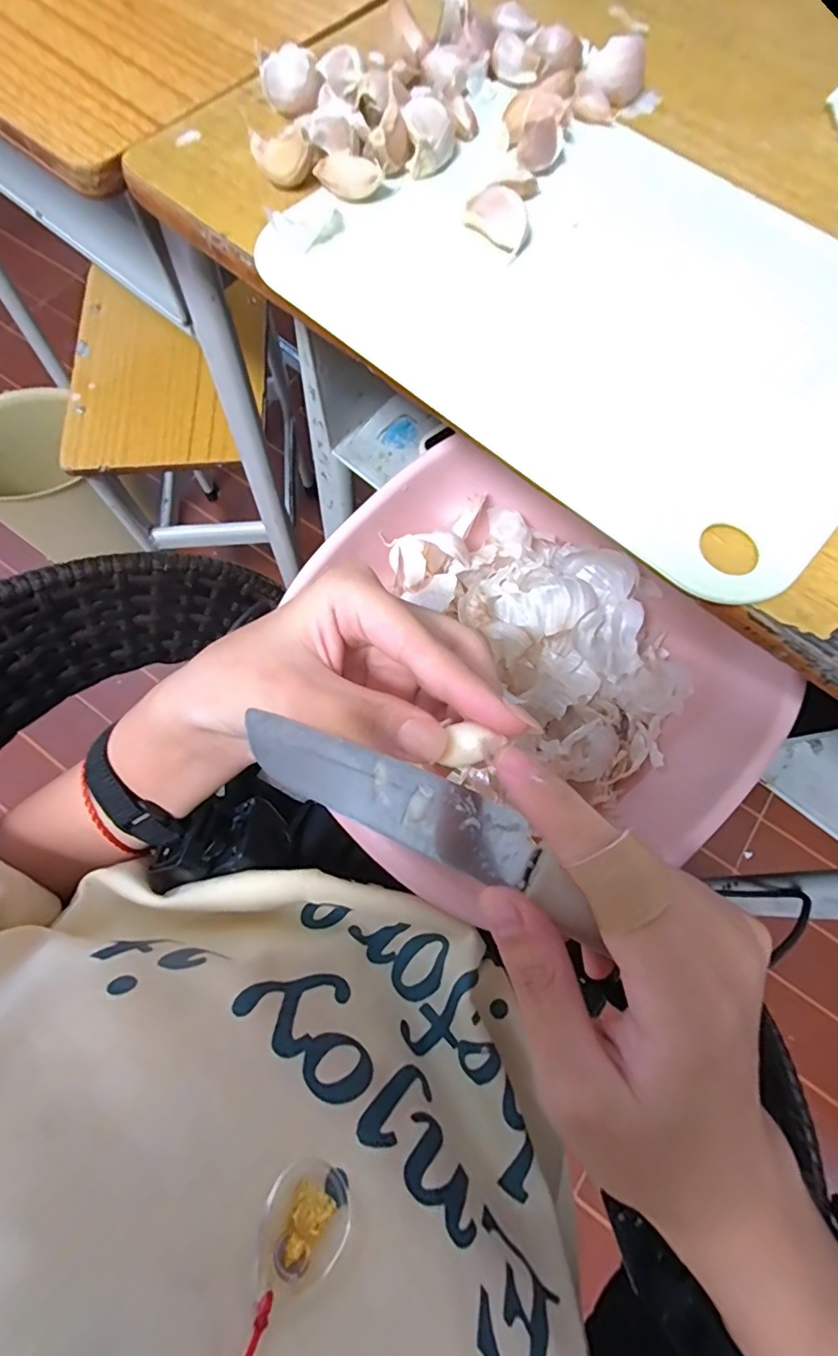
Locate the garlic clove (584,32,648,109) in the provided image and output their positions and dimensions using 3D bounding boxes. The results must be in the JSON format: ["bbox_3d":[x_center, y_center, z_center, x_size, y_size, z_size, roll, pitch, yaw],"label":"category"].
[{"bbox_3d":[0.094,-0.287,0.256,0.027,0.019,0.017,17,73,4],"label":"garlic clove"}]

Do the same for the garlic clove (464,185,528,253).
[{"bbox_3d":[0.033,-0.189,0.222,0.026,0.013,0.014,35,75,9],"label":"garlic clove"}]

